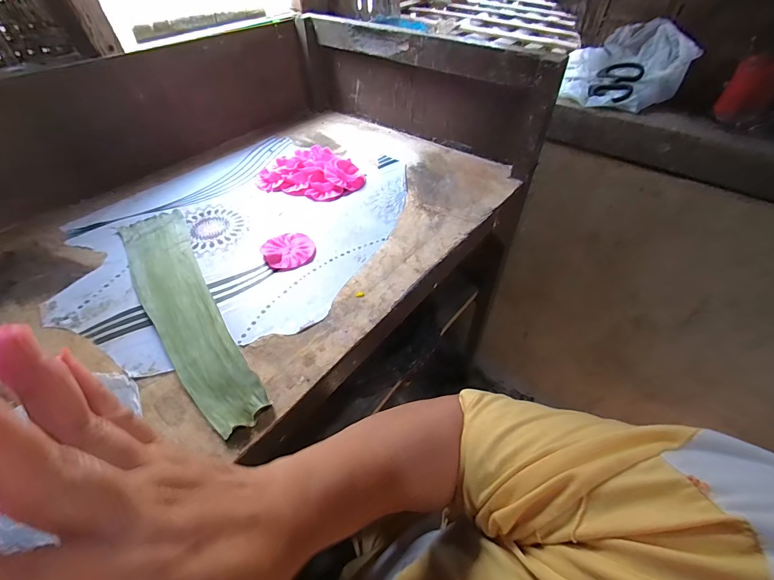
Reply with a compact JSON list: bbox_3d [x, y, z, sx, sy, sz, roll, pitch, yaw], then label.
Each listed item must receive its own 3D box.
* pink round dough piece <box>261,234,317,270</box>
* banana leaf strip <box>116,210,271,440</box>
[{"bbox_3d":[-0.137,-0.056,0.509,0.069,0.011,0.069,-24,51,-19],"label":"pink round dough piece"},{"bbox_3d":[-0.253,0.011,0.443,0.080,0.011,0.396,-28,52,-21],"label":"banana leaf strip"}]

